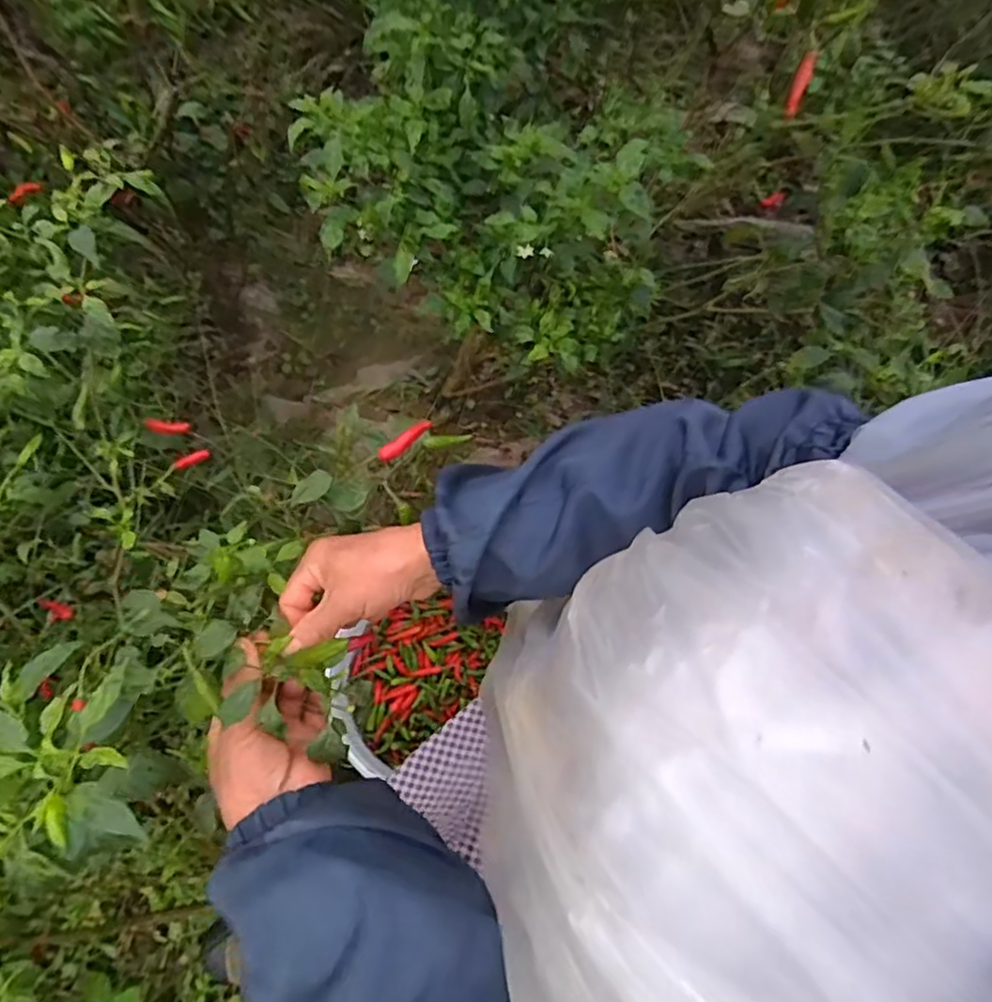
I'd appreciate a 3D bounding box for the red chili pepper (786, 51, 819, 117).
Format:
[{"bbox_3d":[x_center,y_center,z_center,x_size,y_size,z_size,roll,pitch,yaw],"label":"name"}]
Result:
[{"bbox_3d":[0.237,-0.324,0.510,0.012,0.055,0.017,23,74,9],"label":"red chili pepper"}]

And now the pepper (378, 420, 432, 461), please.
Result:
[{"bbox_3d":[-0.064,-0.042,0.462,0.046,0.006,0.010,-33,72,18],"label":"pepper"}]

